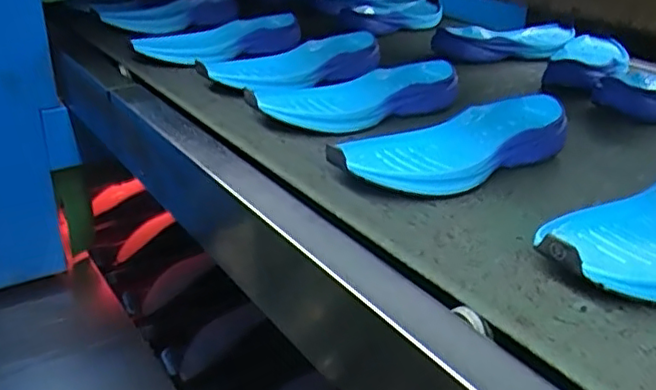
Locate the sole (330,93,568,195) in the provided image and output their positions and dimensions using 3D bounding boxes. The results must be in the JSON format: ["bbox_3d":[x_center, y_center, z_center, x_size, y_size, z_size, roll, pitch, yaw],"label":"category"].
[{"bbox_3d":[0.125,-0.048,0.599,0.268,0.044,0.101,-17,33,-33],"label":"sole"}]

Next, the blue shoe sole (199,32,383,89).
[{"bbox_3d":[-0.042,-0.168,0.790,0.249,0.043,0.104,-17,33,-33],"label":"blue shoe sole"}]

